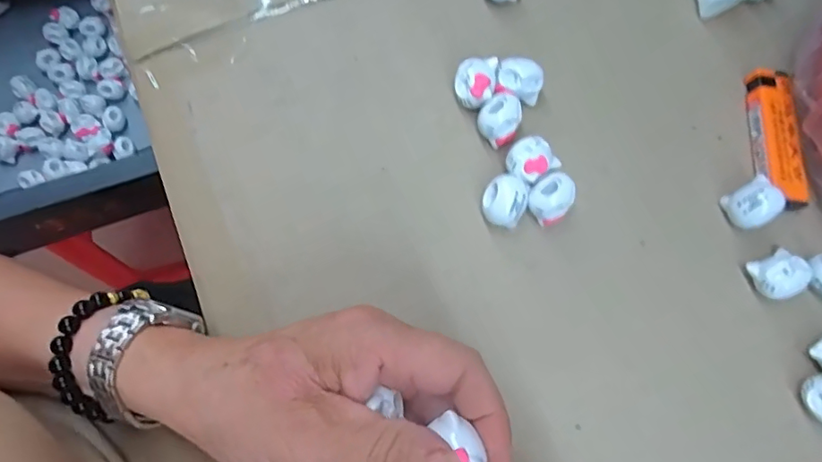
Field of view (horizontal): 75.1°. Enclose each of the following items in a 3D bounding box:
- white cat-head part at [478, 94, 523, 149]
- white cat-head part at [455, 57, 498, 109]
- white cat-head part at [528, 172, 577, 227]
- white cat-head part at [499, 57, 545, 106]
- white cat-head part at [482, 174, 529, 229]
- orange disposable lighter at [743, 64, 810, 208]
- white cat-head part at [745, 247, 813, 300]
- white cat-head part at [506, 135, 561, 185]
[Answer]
[{"bbox_3d":[0.047,-0.059,0.286,0.021,0.020,0.024,24,76,5],"label":"white cat-head part"},{"bbox_3d":[0.034,-0.080,0.291,0.021,0.021,0.027,10,75,1],"label":"white cat-head part"},{"bbox_3d":[0.073,-0.016,0.281,0.021,0.027,0.026,44,79,9],"label":"white cat-head part"},{"bbox_3d":[0.060,-0.082,0.293,0.024,0.021,0.019,17,76,3],"label":"white cat-head part"},{"bbox_3d":[0.049,-0.015,0.279,0.021,0.021,0.025,27,76,5],"label":"white cat-head part"},{"bbox_3d":[0.202,-0.052,0.296,0.023,0.013,0.079,2,75,-1],"label":"orange disposable lighter"},{"bbox_3d":[0.189,0.023,0.276,0.026,0.021,0.022,-21,77,-7],"label":"white cat-head part"},{"bbox_3d":[0.062,-0.036,0.282,0.025,0.022,0.022,-33,78,-9],"label":"white cat-head part"}]

